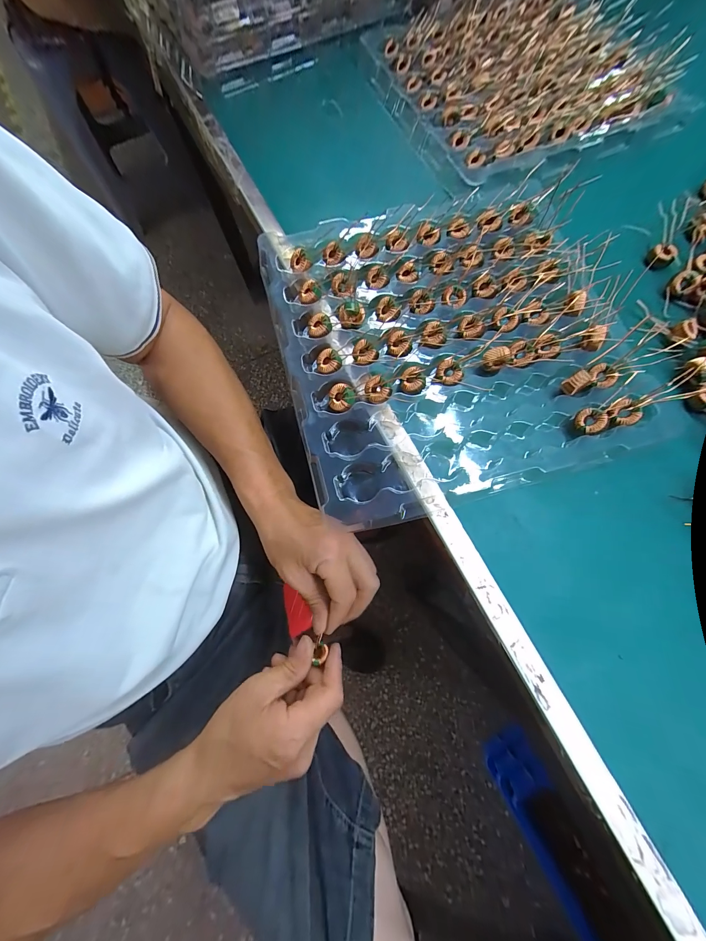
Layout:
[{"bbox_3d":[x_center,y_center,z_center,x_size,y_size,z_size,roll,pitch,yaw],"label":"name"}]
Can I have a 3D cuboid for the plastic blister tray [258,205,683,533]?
[{"bbox_3d":[0.077,-0.115,0.273,0.270,0.015,0.272,-17,76,-3],"label":"plastic blister tray"}]

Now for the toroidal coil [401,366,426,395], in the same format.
[{"bbox_3d":[0.050,-0.075,0.261,0.018,0.007,0.023,-17,76,-3],"label":"toroidal coil"}]

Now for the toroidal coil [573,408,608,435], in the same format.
[{"bbox_3d":[0.189,-0.040,0.250,0.018,0.016,0.020,-28,76,-5],"label":"toroidal coil"}]

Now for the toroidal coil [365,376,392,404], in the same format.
[{"bbox_3d":[0.021,-0.066,0.258,0.019,0.008,0.021,-20,76,-3],"label":"toroidal coil"}]

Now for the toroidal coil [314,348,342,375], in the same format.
[{"bbox_3d":[-0.021,-0.092,0.267,0.022,0.006,0.023,0,76,2],"label":"toroidal coil"}]

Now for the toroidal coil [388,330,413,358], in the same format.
[{"bbox_3d":[0.039,-0.109,0.272,0.019,0.005,0.022,-38,78,-8],"label":"toroidal coil"}]

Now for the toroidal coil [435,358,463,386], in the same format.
[{"bbox_3d":[0.082,-0.081,0.266,0.022,0.008,0.021,0,76,2],"label":"toroidal coil"}]

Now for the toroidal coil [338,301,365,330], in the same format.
[{"bbox_3d":[-0.002,-0.137,0.276,0.023,0.008,0.023,0,76,2],"label":"toroidal coil"}]

